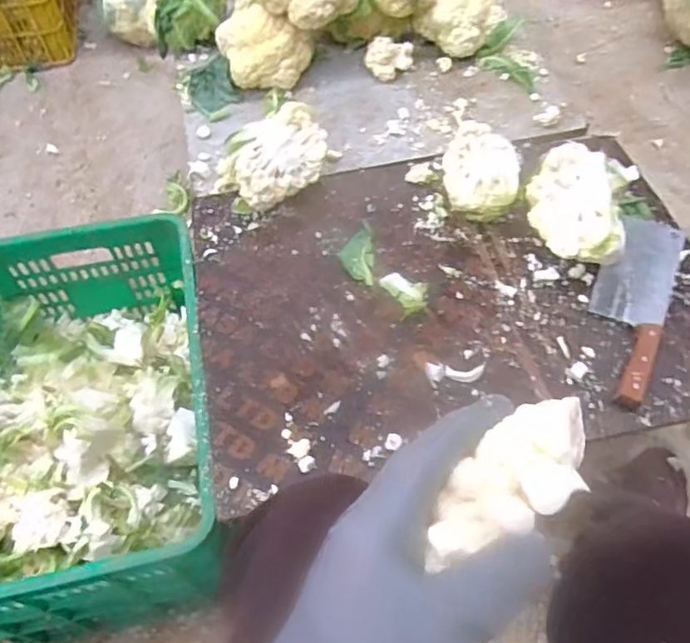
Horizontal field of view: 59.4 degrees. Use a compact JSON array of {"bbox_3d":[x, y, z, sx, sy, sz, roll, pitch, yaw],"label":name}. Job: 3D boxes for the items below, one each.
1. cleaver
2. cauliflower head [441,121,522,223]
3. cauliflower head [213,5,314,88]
[{"bbox_3d":[0.380,-0.031,0.801,0.093,0.027,0.306,22,58,15],"label":"cleaver"},{"bbox_3d":[0.197,-0.213,0.890,0.105,0.092,0.130,5,55,4],"label":"cauliflower head"},{"bbox_3d":[-0.138,-0.485,1.078,0.164,0.114,0.108,-10,55,-7],"label":"cauliflower head"}]

